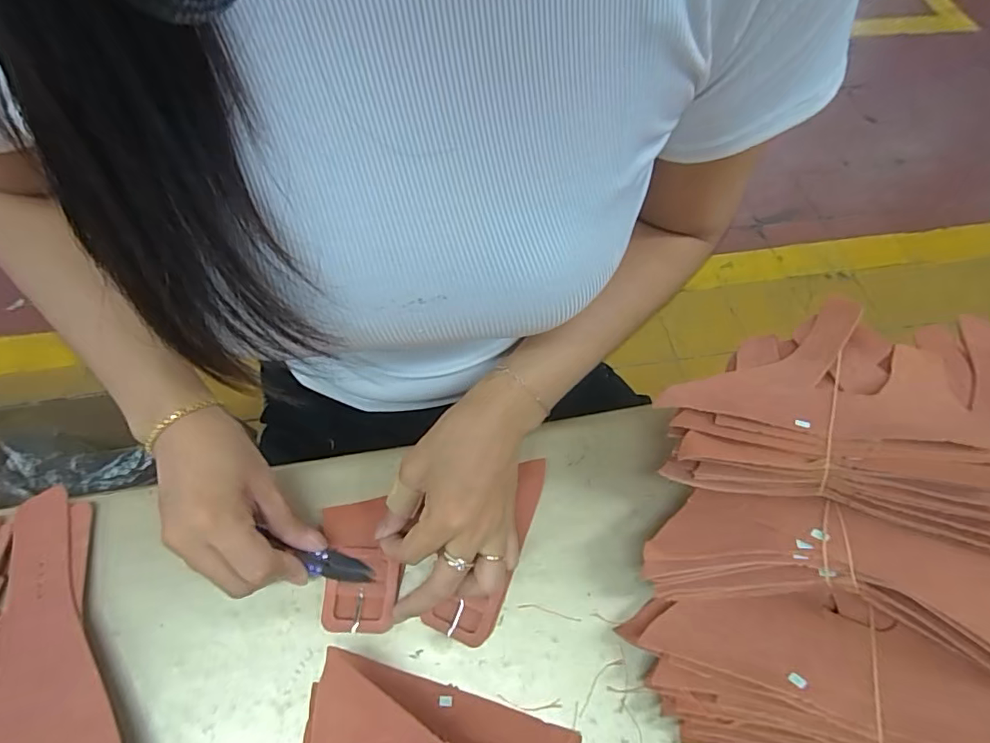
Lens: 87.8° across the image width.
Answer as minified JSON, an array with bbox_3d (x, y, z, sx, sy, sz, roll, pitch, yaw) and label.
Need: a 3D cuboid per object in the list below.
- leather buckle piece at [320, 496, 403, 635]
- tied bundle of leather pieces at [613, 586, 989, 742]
[{"bbox_3d":[-0.092,0.130,0.348,0.050,0.010,0.085,-11,59,-6],"label":"leather buckle piece"},{"bbox_3d":[0.178,0.163,0.267,0.224,0.046,0.093,0,54,37],"label":"tied bundle of leather pieces"}]

